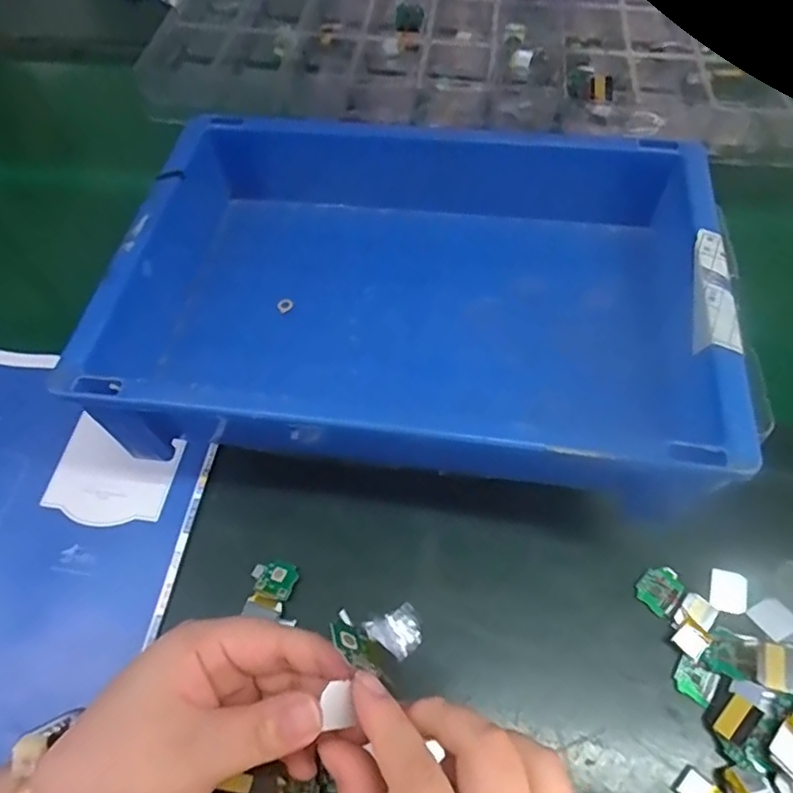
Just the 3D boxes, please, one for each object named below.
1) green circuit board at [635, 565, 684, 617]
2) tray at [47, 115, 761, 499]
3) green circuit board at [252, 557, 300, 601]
[{"bbox_3d":[0.147,0.106,0.331,0.023,0.004,0.025,38,69,20],"label":"green circuit board"},{"bbox_3d":[0.010,-0.066,0.333,0.303,0.077,0.229,7,59,6],"label":"tray"},{"bbox_3d":[-0.070,0.103,0.341,0.025,0.005,0.020,18,63,12],"label":"green circuit board"}]

